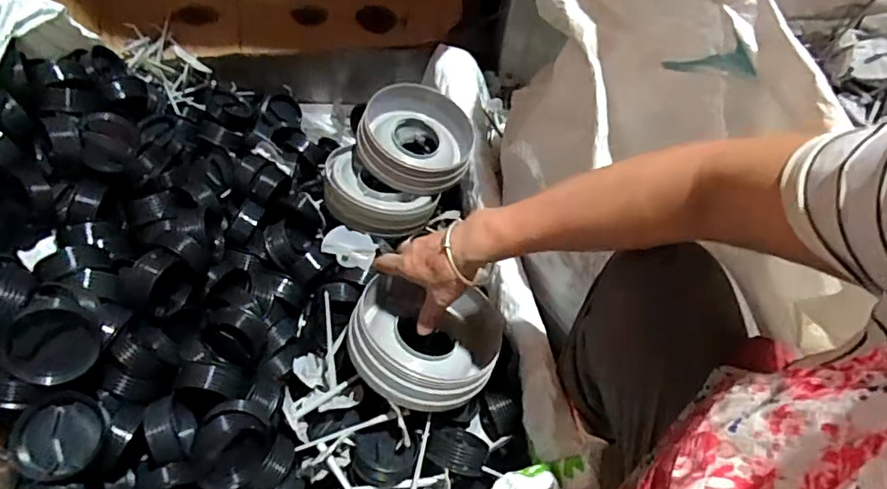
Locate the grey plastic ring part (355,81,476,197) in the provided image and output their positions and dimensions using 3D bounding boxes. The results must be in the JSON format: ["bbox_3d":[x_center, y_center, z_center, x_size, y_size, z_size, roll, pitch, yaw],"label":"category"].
[{"bbox_3d":[-0.039,-0.142,0.774,0.150,0.082,0.151,8,50,0],"label":"grey plastic ring part"}]

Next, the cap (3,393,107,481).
[{"bbox_3d":[-0.327,0.162,0.465,0.066,0.019,0.066,6,63,-13],"label":"cap"}]

